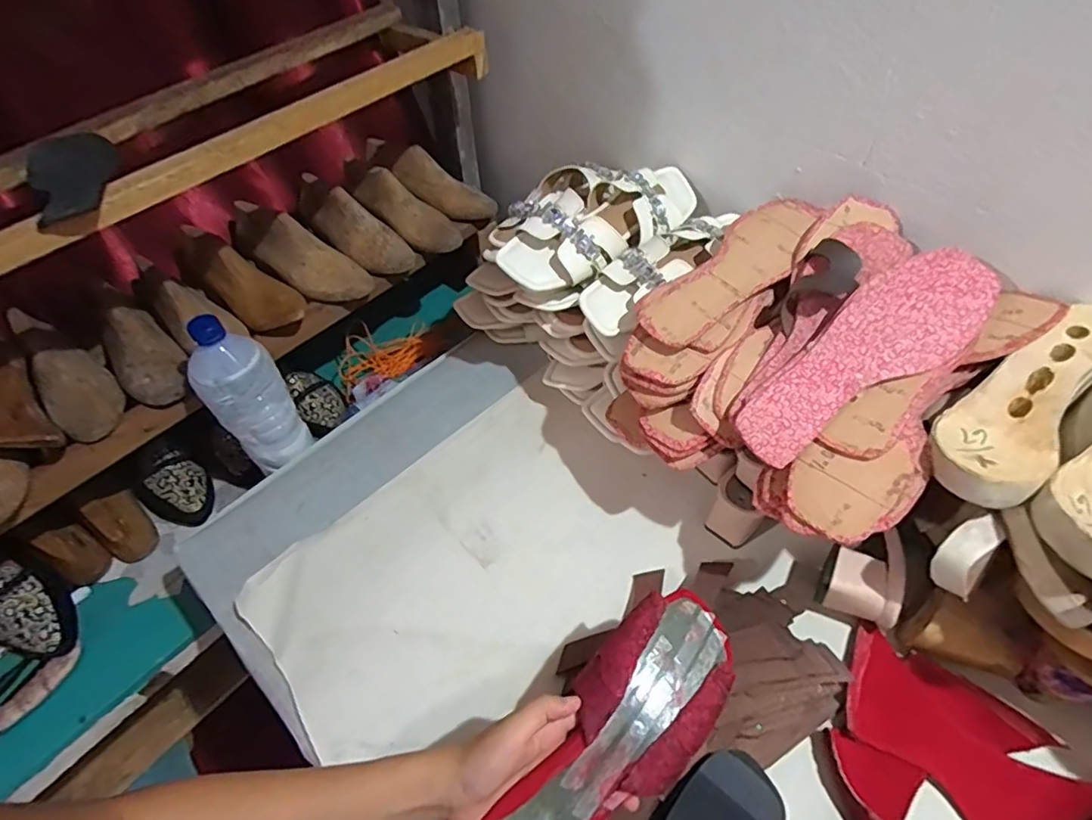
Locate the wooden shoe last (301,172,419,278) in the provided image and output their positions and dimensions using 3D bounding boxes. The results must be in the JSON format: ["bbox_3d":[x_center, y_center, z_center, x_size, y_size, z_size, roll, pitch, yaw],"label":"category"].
[{"bbox_3d":[-0.286,-0.276,0.836,0.075,0.069,0.229,-38,59,-24],"label":"wooden shoe last"}]

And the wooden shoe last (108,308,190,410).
[{"bbox_3d":[-0.474,-0.062,0.677,0.155,0.055,0.073,37,61,27],"label":"wooden shoe last"}]

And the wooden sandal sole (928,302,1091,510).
[{"bbox_3d":[0.394,-0.007,0.466,0.230,0.051,0.082,-35,58,-23],"label":"wooden sandal sole"}]

